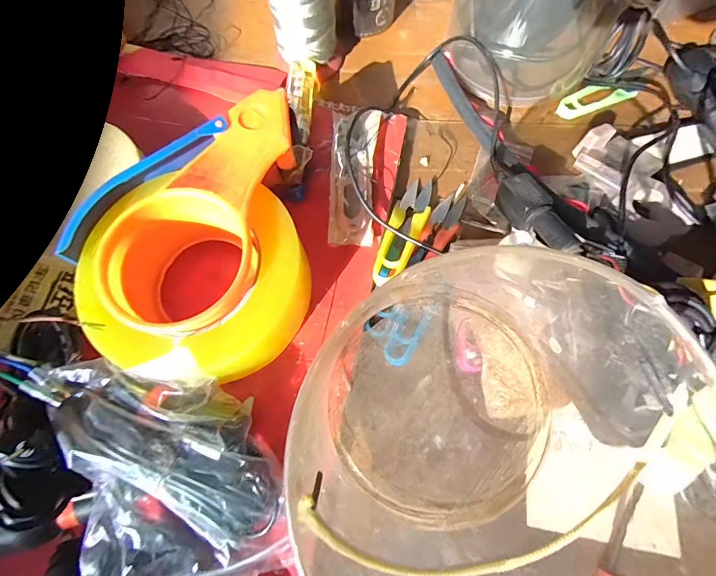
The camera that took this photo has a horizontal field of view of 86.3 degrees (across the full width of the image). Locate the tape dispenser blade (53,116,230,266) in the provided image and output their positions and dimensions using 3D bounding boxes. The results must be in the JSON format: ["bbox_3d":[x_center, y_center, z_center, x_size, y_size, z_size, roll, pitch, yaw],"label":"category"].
[{"bbox_3d":[-0.122,-0.060,0.216,0.113,0.016,0.021,-43,76,-13],"label":"tape dispenser blade"}]

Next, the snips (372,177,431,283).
[{"bbox_3d":[0.033,-0.042,0.269,0.024,0.016,0.094,22,71,8],"label":"snips"}]

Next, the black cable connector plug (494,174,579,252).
[{"bbox_3d":[0.114,-0.045,0.242,0.022,0.020,0.063,-22,54,-8],"label":"black cable connector plug"}]

